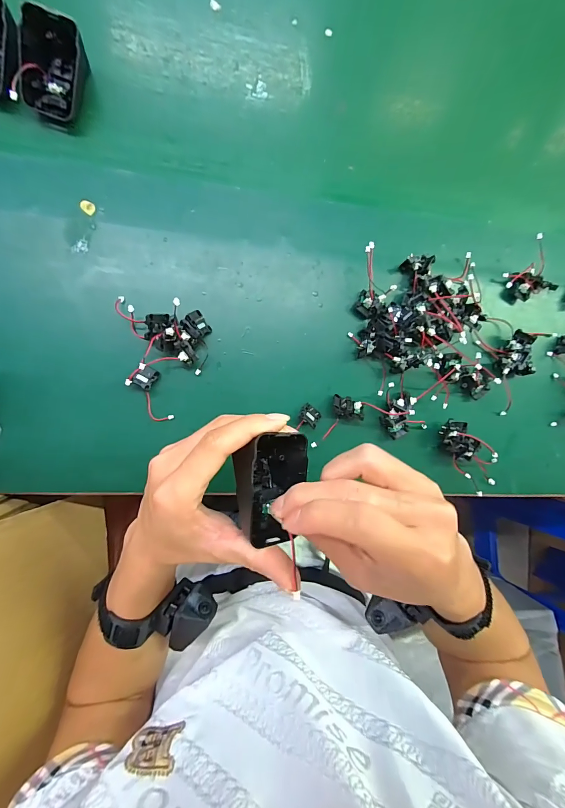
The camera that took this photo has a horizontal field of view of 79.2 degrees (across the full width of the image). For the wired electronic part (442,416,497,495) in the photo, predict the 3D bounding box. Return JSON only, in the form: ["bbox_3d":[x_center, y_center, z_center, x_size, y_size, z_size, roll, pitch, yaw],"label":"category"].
[{"bbox_3d":[0.195,0.054,0.362,0.077,0.028,0.044,42,84,-7],"label":"wired electronic part"}]

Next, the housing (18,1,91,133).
[{"bbox_3d":[-0.194,-0.281,0.288,0.043,0.045,0.061,16,87,-10],"label":"housing"}]

